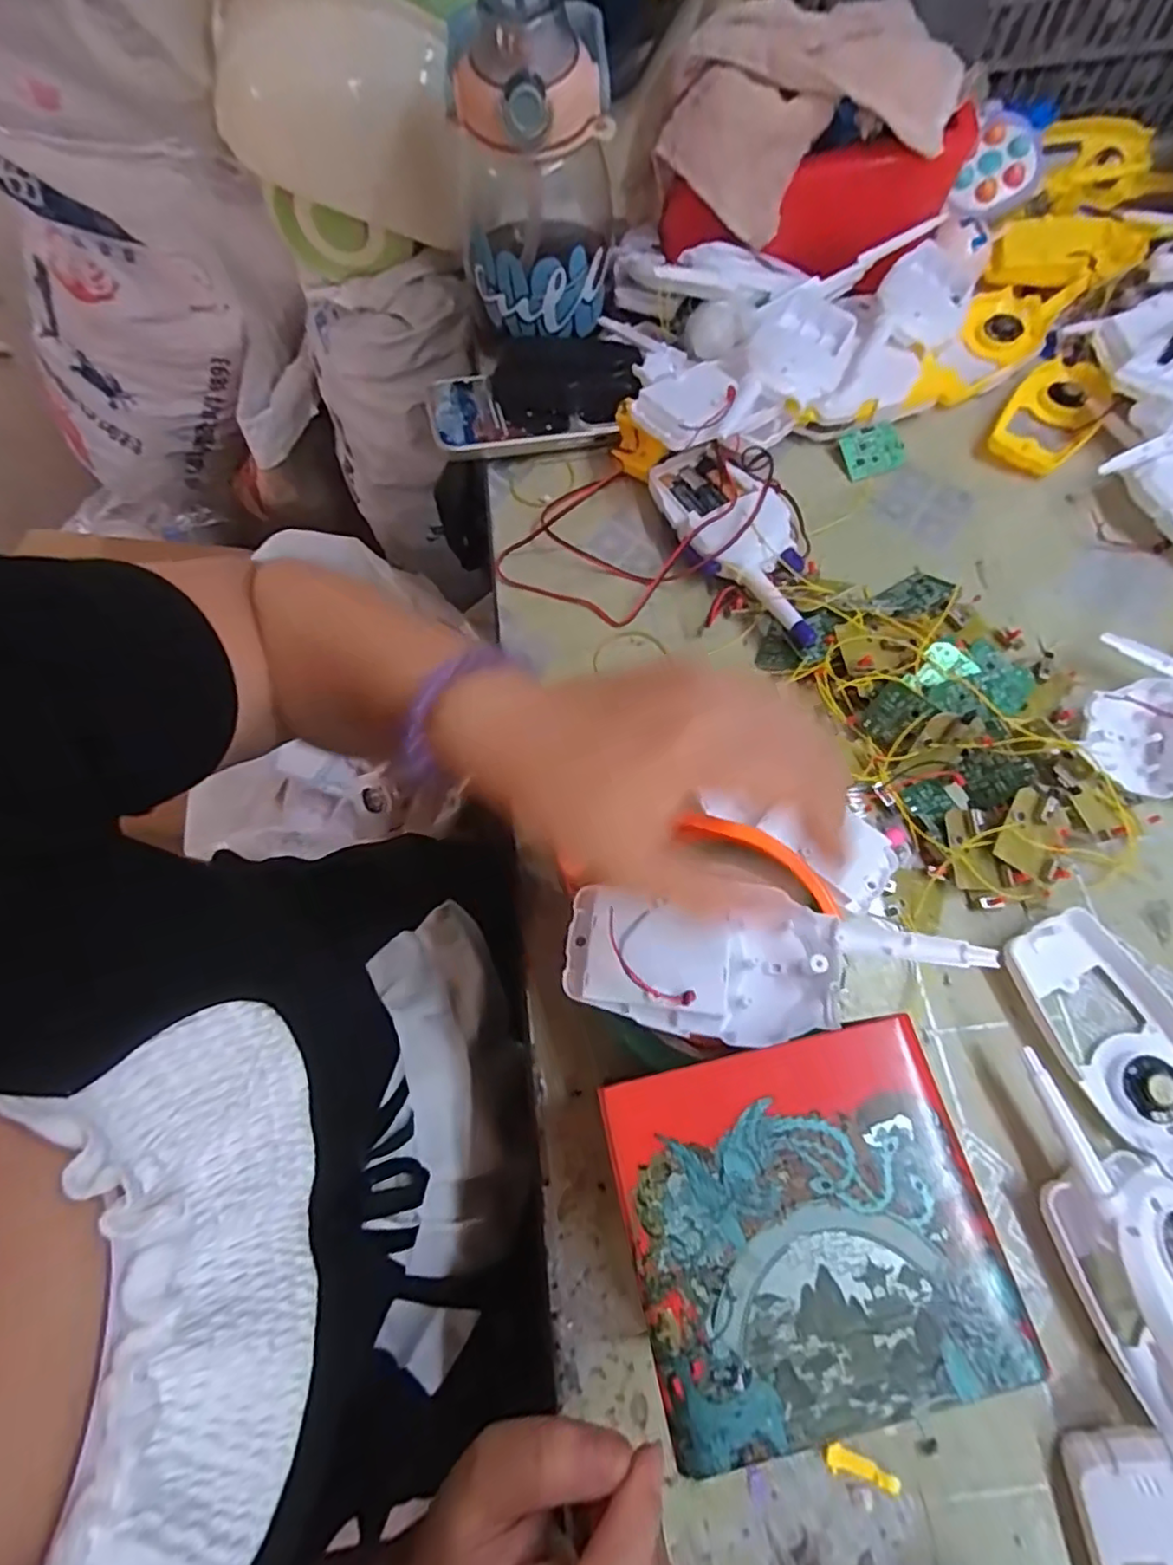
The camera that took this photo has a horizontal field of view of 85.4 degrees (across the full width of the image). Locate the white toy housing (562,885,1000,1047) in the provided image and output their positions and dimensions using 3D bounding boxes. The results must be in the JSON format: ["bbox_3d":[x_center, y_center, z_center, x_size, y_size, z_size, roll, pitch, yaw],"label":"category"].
[{"bbox_3d":[0.073,0.075,0.259,0.162,0.031,0.056,1,68,1],"label":"white toy housing"}]

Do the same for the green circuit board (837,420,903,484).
[{"bbox_3d":[0.204,-0.235,0.452,0.040,0.004,0.035,-18,88,3],"label":"green circuit board"}]

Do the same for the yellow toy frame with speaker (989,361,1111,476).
[{"bbox_3d":[0.331,-0.260,0.453,0.057,0.015,0.107,39,75,16],"label":"yellow toy frame with speaker"}]

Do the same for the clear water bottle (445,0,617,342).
[{"bbox_3d":[-0.032,-0.413,0.428,0.113,0.157,0.109,-7,68,0],"label":"clear water bottle"}]

